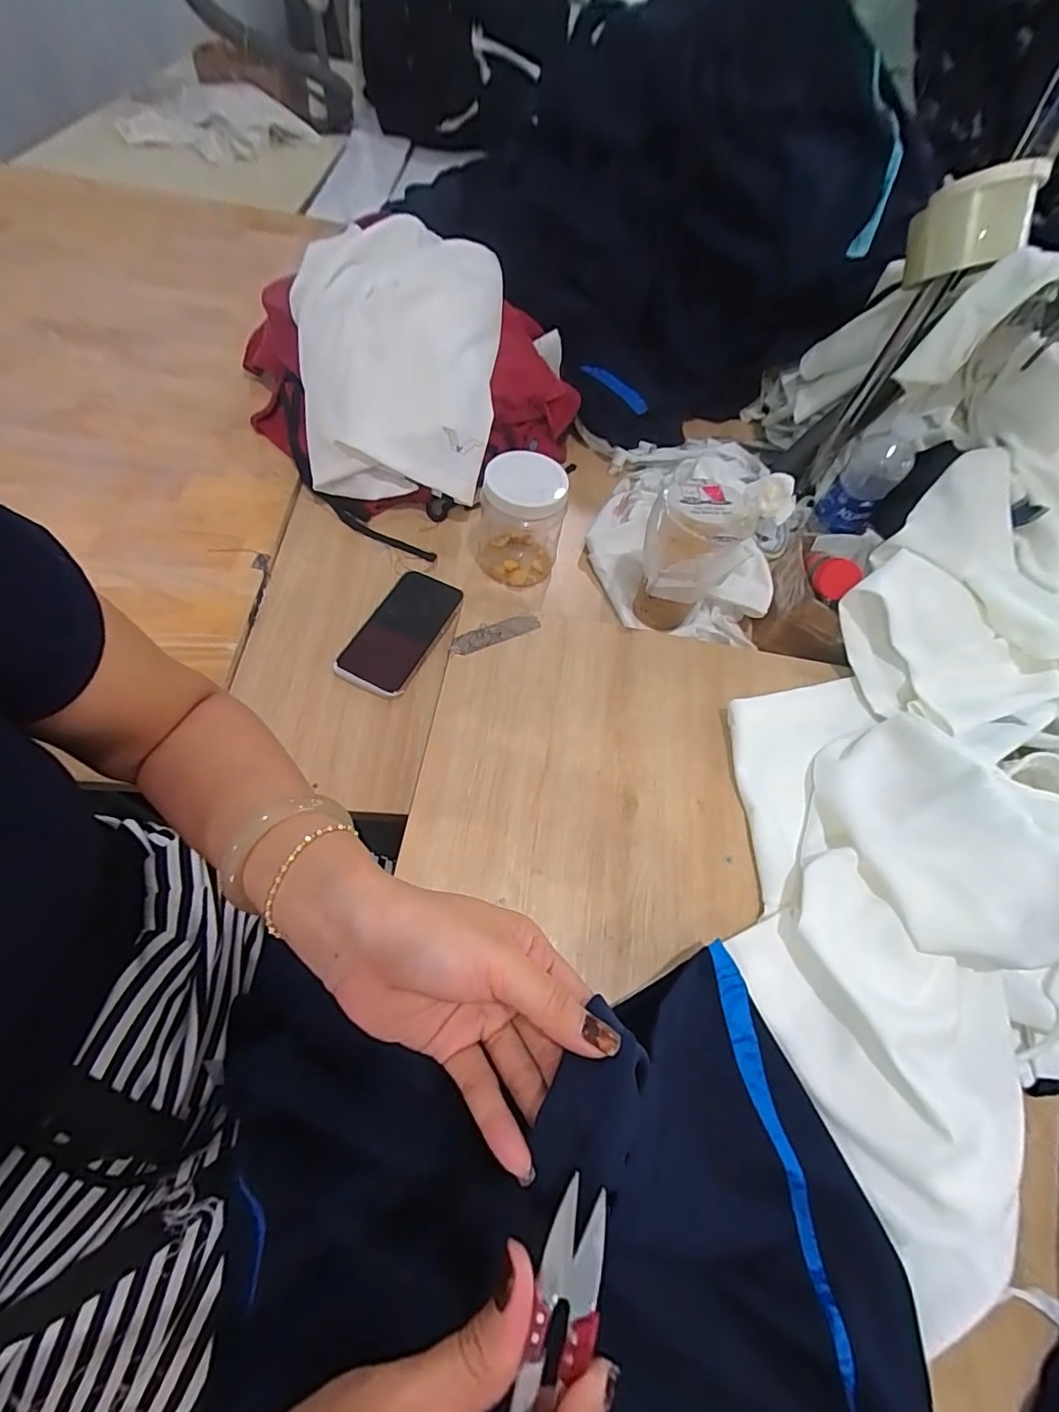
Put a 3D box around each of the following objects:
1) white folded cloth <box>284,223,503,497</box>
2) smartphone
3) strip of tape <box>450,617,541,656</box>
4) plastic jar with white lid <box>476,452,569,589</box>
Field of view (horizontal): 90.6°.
[{"bbox_3d":[-0.164,-0.447,0.656,0.242,0.132,0.356,5,70,-7],"label":"white folded cloth"},{"bbox_3d":[-0.140,-0.085,0.585,0.083,0.017,0.161,23,56,3],"label":"smartphone"},{"bbox_3d":[-0.035,-0.076,0.553,0.098,0.005,0.024,-23,72,-19],"label":"strip of tape"},{"bbox_3d":[-0.007,-0.226,0.622,0.100,0.123,0.109,4,60,-7],"label":"plastic jar with white lid"}]

